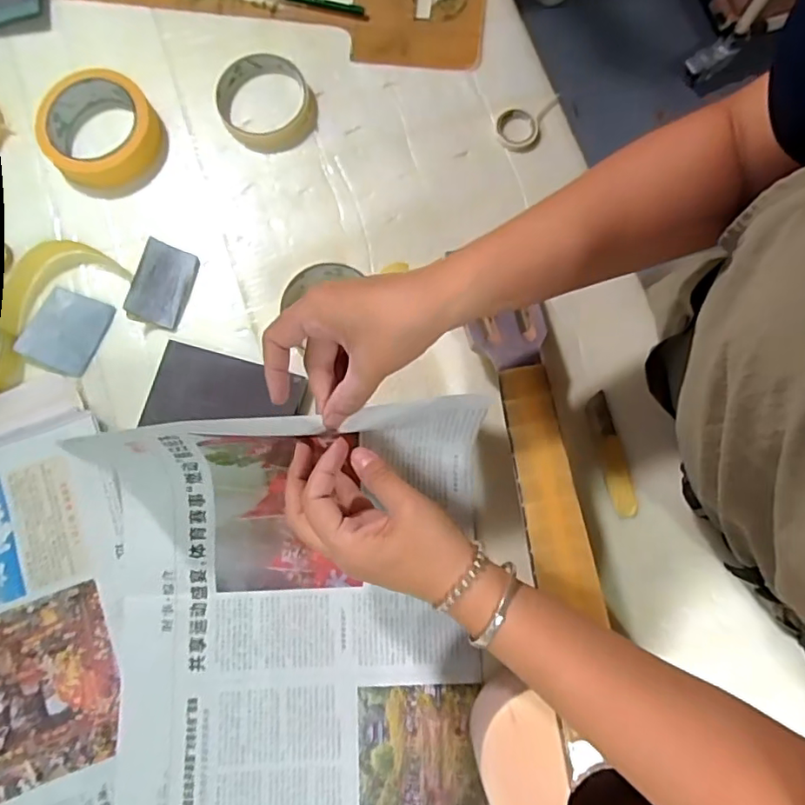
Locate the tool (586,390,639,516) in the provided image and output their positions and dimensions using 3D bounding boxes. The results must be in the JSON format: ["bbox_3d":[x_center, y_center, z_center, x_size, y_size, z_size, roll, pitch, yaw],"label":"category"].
[{"bbox_3d":[0.170,0.042,0.455,0.021,0.005,0.098,-10,80,-2],"label":"tool"}]

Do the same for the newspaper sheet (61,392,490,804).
[{"bbox_3d":[-0.083,0.167,0.380,0.283,0.107,0.321,-1,80,-1],"label":"newspaper sheet"}]

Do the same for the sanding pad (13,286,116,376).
[{"bbox_3d":[-0.288,-0.063,0.474,0.064,0.015,0.068,24,80,4],"label":"sanding pad"}]

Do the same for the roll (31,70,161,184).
[{"bbox_3d":[-0.267,-0.240,0.491,0.096,0.031,0.093,0,80,0],"label":"roll"}]

